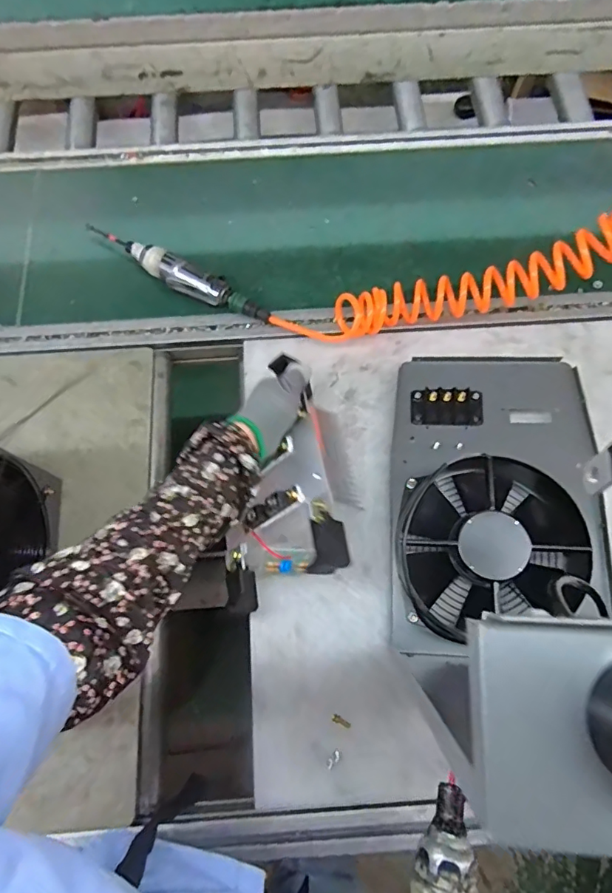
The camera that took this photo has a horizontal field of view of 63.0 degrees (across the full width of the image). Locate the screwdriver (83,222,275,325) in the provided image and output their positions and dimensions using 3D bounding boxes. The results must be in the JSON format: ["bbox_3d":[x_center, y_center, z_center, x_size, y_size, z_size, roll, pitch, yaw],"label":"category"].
[{"bbox_3d":[-0.196,-0.262,0.744,0.327,0.037,0.053,29,74,10],"label":"screwdriver"}]

